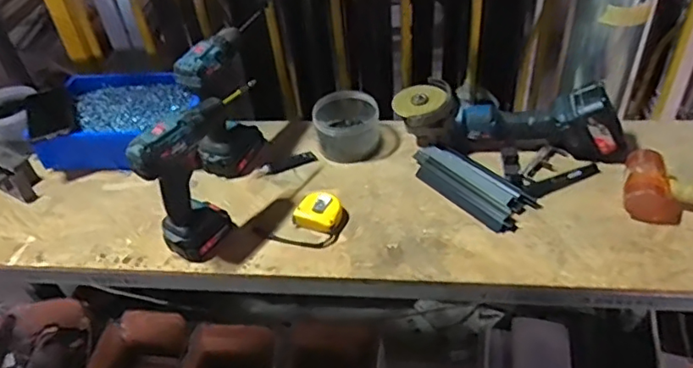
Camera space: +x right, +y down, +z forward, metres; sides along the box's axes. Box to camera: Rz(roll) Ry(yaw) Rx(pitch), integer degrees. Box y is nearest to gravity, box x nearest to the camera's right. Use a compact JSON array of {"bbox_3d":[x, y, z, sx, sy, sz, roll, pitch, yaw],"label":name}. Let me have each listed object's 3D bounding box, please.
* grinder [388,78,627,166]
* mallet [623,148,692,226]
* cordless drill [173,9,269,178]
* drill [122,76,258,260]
[{"bbox_3d":[0.272,-0.106,0.941,0.387,0.113,0.098,7,44,13],"label":"grinder"},{"bbox_3d":[0.538,0.036,0.796,0.284,0.058,0.108,23,50,27],"label":"mallet"},{"bbox_3d":[-0.197,-0.139,0.959,0.086,0.222,0.155,14,46,20],"label":"cordless drill"},{"bbox_3d":[-0.211,-0.019,0.839,0.071,0.216,0.189,14,46,20],"label":"drill"}]

